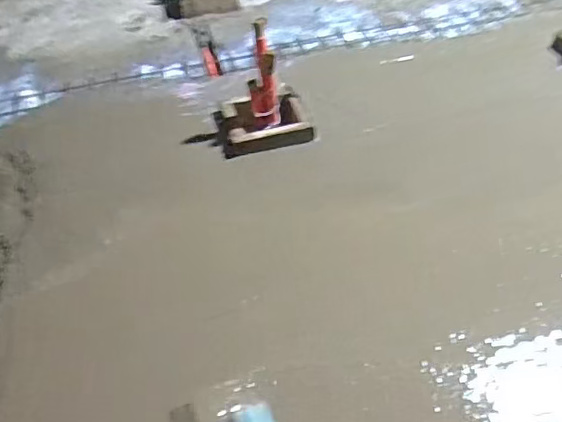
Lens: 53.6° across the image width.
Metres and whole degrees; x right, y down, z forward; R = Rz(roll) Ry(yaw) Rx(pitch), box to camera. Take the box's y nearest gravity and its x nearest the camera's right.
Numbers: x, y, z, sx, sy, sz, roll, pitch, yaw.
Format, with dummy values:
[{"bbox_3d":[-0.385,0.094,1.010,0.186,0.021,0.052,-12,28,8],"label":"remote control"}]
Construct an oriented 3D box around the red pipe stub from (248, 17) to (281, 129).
[{"bbox_3d":[-0.031,-0.235,0.978,0.051,0.184,0.048,-6,45,-2],"label":"red pipe stub"}]

